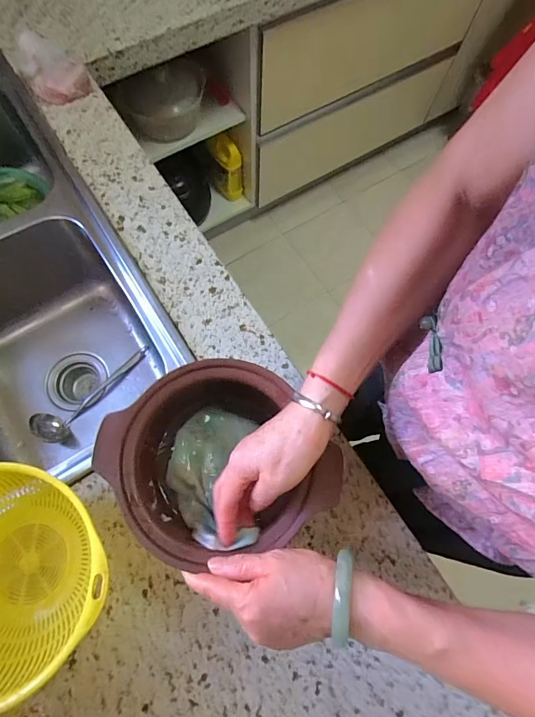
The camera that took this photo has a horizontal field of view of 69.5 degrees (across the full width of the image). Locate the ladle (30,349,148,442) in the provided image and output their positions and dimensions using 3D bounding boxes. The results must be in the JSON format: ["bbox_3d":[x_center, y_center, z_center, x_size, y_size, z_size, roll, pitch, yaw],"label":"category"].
[{"bbox_3d":[-0.313,0.056,0.701,0.060,0.059,0.236,44,76,11],"label":"ladle"}]

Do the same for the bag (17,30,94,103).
[{"bbox_3d":[-0.347,-0.469,0.628,0.094,0.072,0.068,-24,75,-9],"label":"bag"}]

